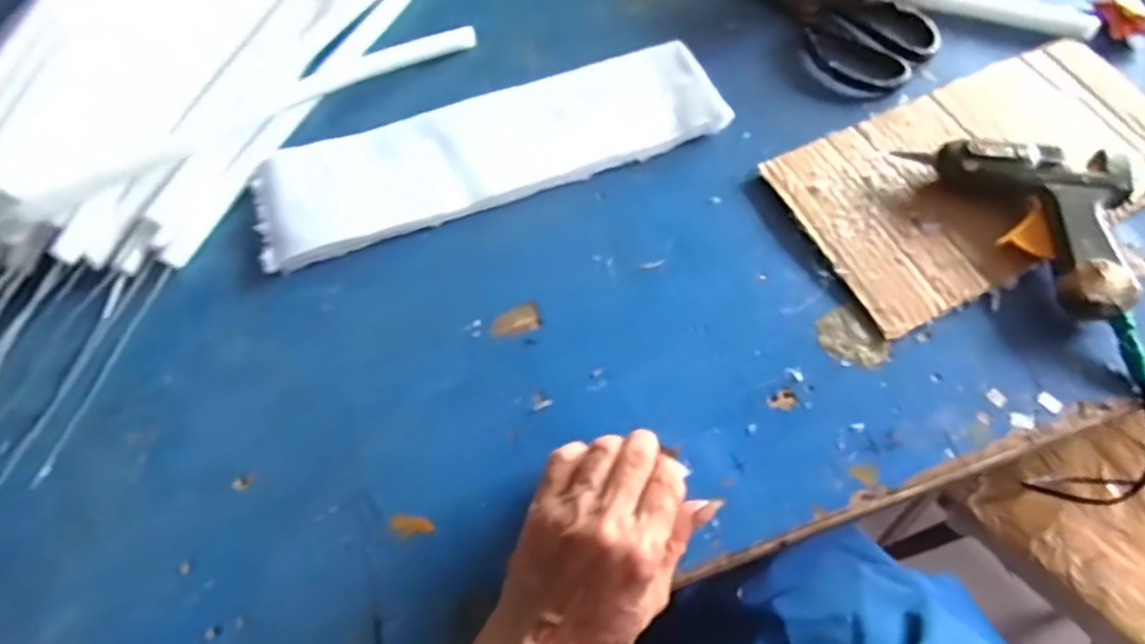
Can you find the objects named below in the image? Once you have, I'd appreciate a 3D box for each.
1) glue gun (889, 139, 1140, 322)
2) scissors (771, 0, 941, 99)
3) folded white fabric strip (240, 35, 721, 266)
[{"bbox_3d":[0.297,-0.079,0.414,0.086,0.036,0.157,-32,66,-12],"label":"glue gun"},{"bbox_3d":[0.212,-0.253,0.525,0.106,0.007,0.184,-23,64,-8],"label":"scissors"},{"bbox_3d":[-0.057,-0.126,0.471,0.331,0.014,0.093,-19,64,-6],"label":"folded white fabric strip"}]

